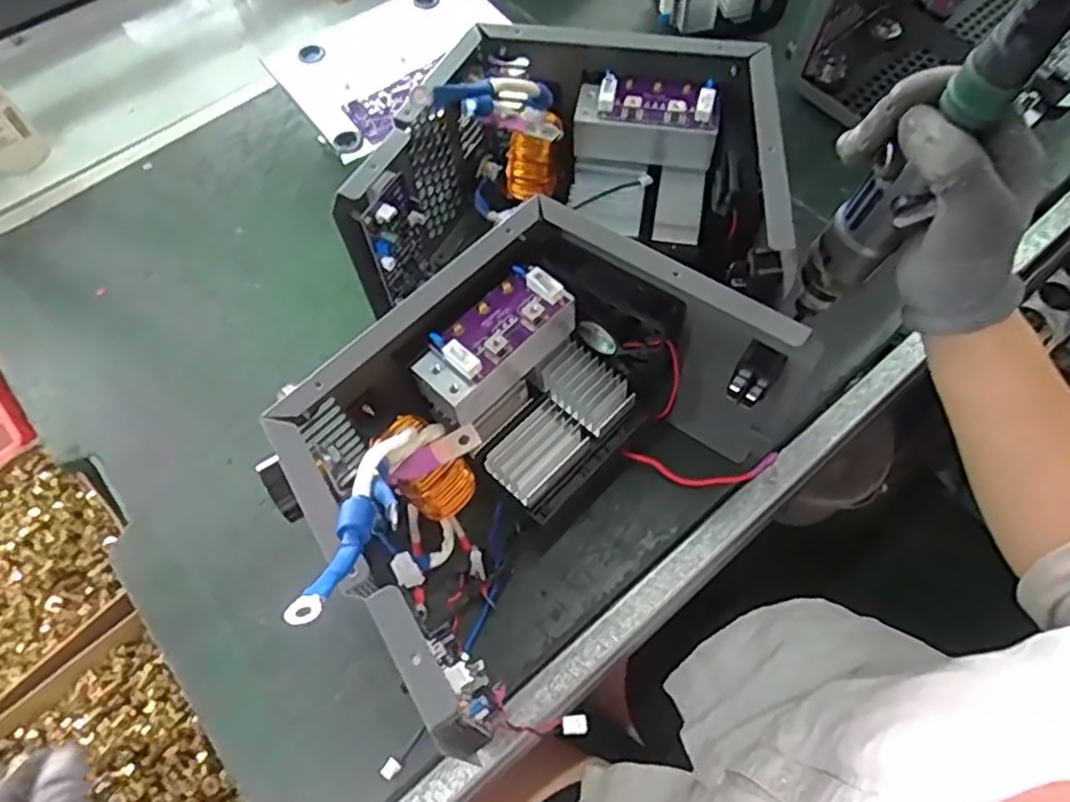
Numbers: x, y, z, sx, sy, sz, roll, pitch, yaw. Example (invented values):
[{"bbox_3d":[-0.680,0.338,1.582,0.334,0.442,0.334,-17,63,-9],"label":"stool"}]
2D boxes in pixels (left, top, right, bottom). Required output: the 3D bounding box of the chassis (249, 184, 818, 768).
[{"bbox_3d":[-0.004,0.020,0.414,0.261,0.184,0.176,-40,67,-17],"label":"chassis"}]

